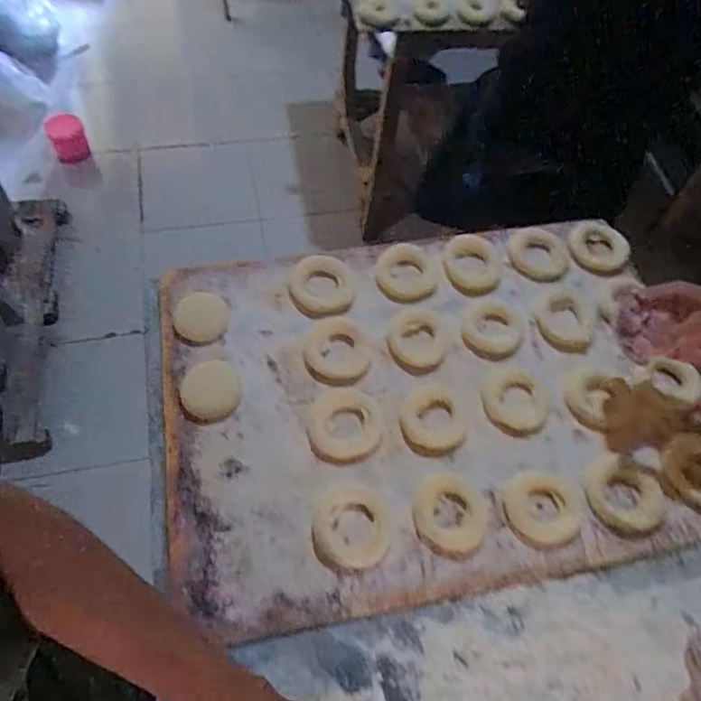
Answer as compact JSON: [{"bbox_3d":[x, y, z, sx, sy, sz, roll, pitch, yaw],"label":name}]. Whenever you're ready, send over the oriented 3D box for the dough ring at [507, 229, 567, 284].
[{"bbox_3d":[0.241,-0.120,0.721,0.076,0.021,0.085,24,61,9],"label":"dough ring"}]

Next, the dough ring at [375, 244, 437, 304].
[{"bbox_3d":[0.069,-0.096,0.694,0.073,0.011,0.078,2,60,-3],"label":"dough ring"}]

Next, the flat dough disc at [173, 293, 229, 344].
[{"bbox_3d":[-0.176,-0.039,0.665,0.063,0.013,0.074,-8,61,-9],"label":"flat dough disc"}]

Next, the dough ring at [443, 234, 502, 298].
[{"bbox_3d":[0.151,-0.110,0.701,0.067,0.016,0.086,-2,60,-5],"label":"dough ring"}]

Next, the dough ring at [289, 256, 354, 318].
[{"bbox_3d":[-0.035,-0.078,0.685,0.075,0.012,0.085,1,60,-4],"label":"dough ring"}]

